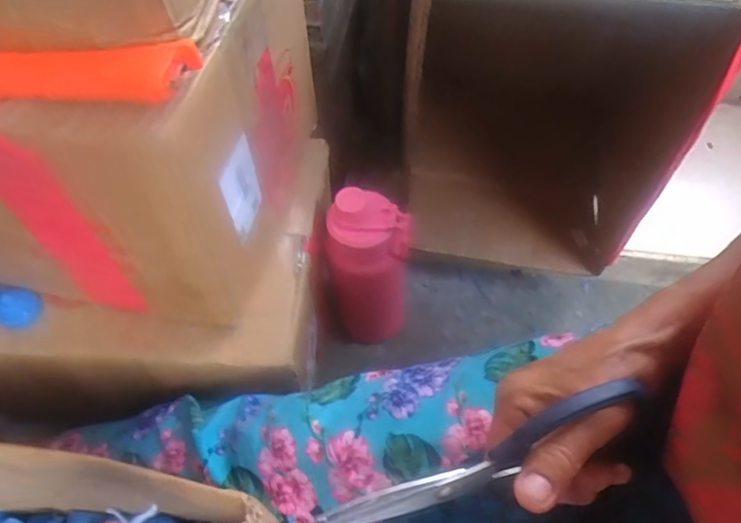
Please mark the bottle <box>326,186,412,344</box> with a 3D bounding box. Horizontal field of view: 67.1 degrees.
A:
[{"bbox_3d":[0.000,0.006,0.613,0.078,0.233,0.071,-2,58,0],"label":"bottle"}]

